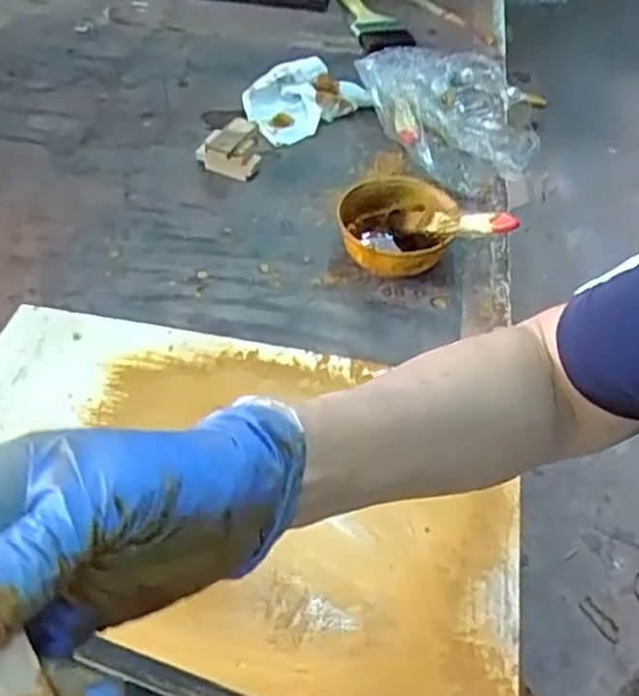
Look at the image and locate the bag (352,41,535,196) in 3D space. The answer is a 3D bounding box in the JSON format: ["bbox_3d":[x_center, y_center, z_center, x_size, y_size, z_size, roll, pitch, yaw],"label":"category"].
[{"bbox_3d":[0.139,-0.297,0.862,0.187,0.072,0.260,-5,49,-8],"label":"bag"}]

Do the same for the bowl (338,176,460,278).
[{"bbox_3d":[0.073,-0.115,0.722,0.108,0.067,0.106,2,48,-2],"label":"bowl"}]

